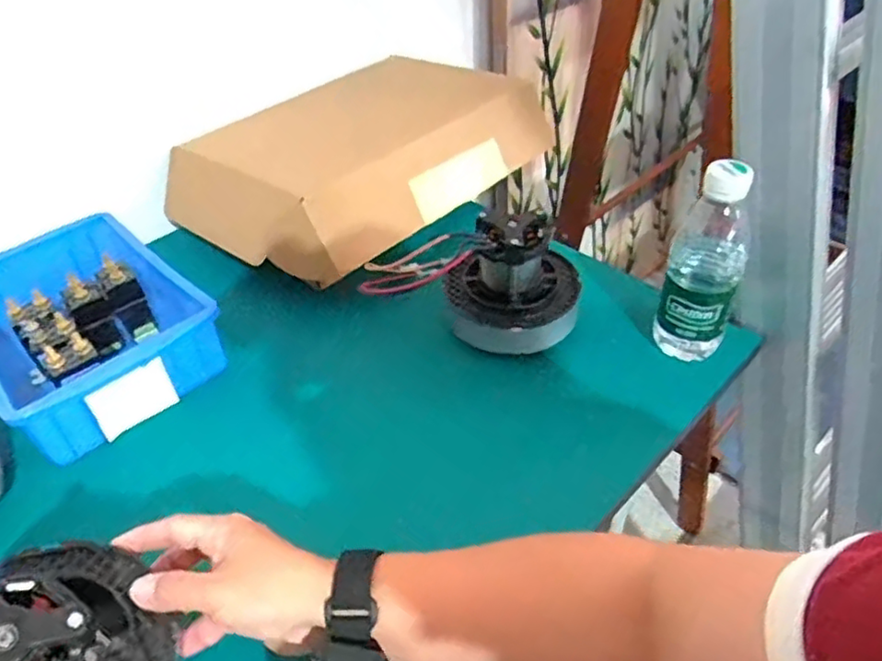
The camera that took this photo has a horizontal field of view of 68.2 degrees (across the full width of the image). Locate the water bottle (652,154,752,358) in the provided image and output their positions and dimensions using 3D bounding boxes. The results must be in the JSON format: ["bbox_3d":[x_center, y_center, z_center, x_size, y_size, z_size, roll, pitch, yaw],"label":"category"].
[{"bbox_3d":[0.222,-0.053,0.548,0.061,0.185,0.059,12,45,18],"label":"water bottle"}]

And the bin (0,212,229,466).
[{"bbox_3d":[-0.334,-0.006,0.603,0.169,0.082,0.233,-35,50,-29],"label":"bin"}]

